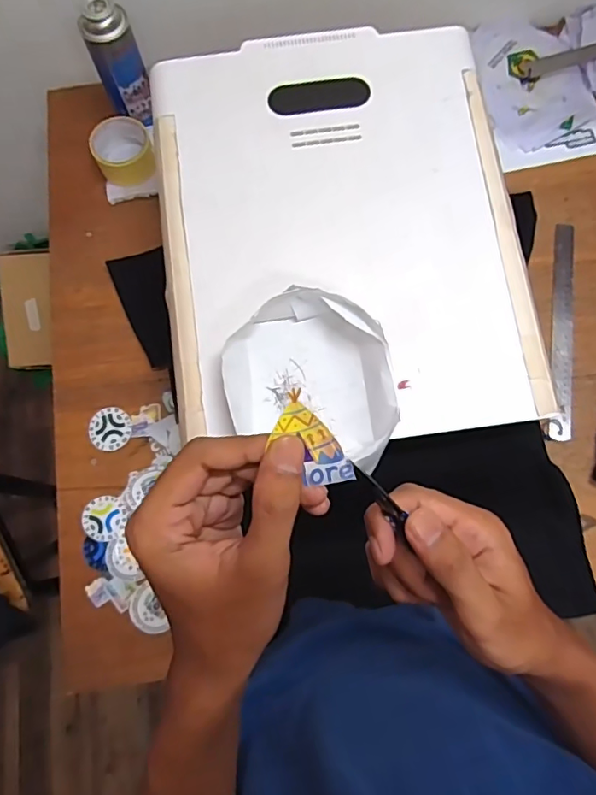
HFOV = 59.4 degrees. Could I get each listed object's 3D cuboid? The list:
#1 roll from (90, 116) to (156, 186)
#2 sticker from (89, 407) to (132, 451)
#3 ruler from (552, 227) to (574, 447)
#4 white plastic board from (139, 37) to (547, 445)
[{"bbox_3d":[-0.260,-0.366,0.782,0.088,0.048,0.086,0,76,0],"label":"roll"},{"bbox_3d":[-0.254,0.042,0.709,0.055,0.004,0.057,-9,75,-5],"label":"sticker"},{"bbox_3d":[0.376,-0.102,0.737,0.026,0.004,0.318,7,76,2],"label":"ruler"},{"bbox_3d":[0.044,-0.202,0.592,0.397,0.032,0.488,-6,76,-1],"label":"white plastic board"}]

